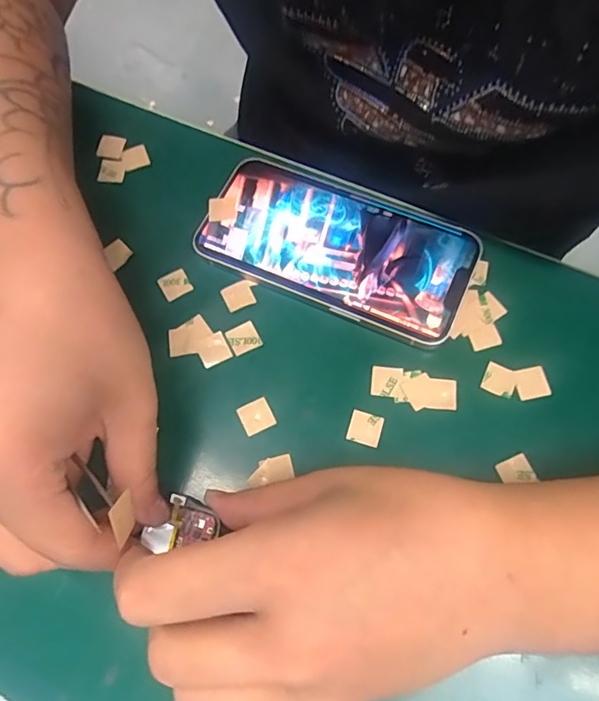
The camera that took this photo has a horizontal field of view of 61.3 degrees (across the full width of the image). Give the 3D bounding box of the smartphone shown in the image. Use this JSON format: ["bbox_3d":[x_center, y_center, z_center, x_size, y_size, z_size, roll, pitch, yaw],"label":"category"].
[{"bbox_3d":[0.020,-0.057,0.275,0.143,0.008,0.072,24,73,11],"label":"smartphone"}]

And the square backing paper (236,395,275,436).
[{"bbox_3d":[-0.021,0.032,0.246,0.015,0.004,0.015,-24,72,-6],"label":"square backing paper"}]

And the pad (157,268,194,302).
[{"bbox_3d":[-0.068,-0.036,0.275,0.015,0.004,0.014,-31,78,-12],"label":"pad"}]

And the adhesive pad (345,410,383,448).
[{"bbox_3d":[0.031,0.038,0.245,0.016,0.004,0.016,16,72,10],"label":"adhesive pad"}]

